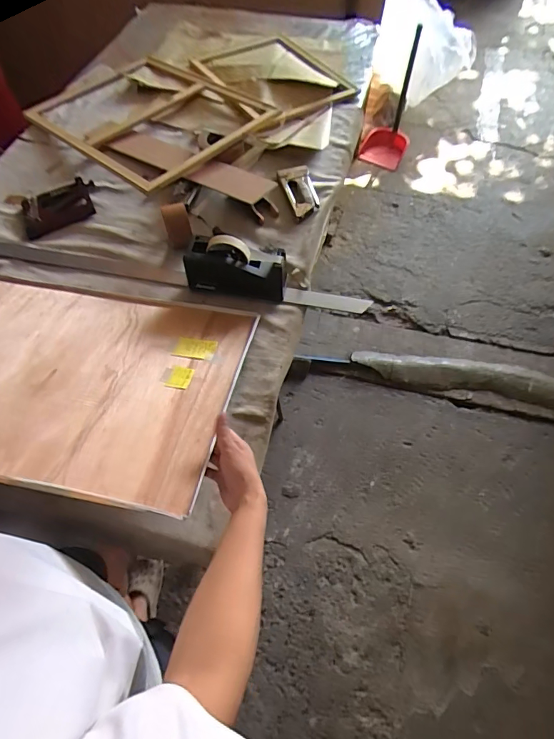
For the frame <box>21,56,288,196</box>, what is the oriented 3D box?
[{"bbox_3d":[-0.368,-0.708,1.216,0.625,0.031,0.435,36,68,24],"label":"frame"}]

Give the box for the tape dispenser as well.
[{"bbox_3d":[-0.085,-0.211,0.876,0.200,0.109,0.075,9,60,6],"label":"tape dispenser"}]

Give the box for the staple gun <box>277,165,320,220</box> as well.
[{"bbox_3d":[0.055,-0.440,1.066,0.074,0.030,0.142,-16,73,-8],"label":"staple gun"}]

